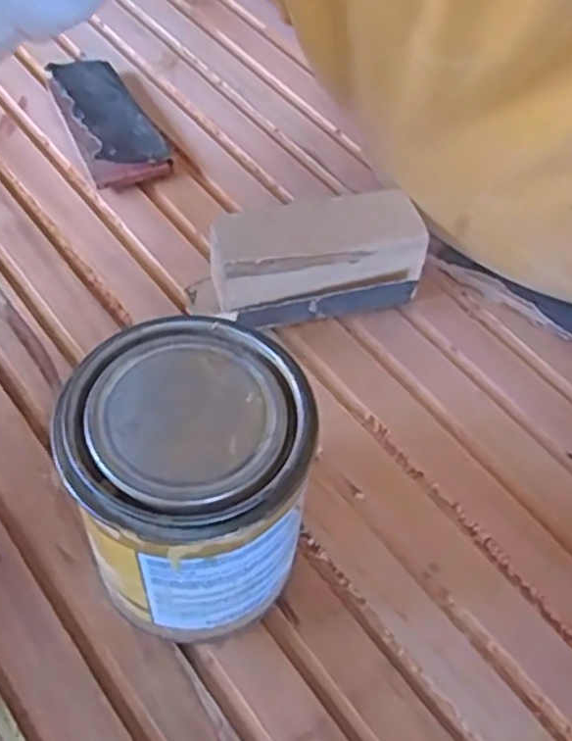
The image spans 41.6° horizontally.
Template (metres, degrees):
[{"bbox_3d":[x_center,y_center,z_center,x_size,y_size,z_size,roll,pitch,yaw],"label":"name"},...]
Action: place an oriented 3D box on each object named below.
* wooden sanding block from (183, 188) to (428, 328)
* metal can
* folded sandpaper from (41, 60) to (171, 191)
[{"bbox_3d":[0.010,-0.054,0.395,0.115,0.050,0.048,-11,57,-11],"label":"wooden sanding block"},{"bbox_3d":[-0.035,0.048,0.283,0.079,0.108,0.083,2,53,-2],"label":"metal can"},{"bbox_3d":[-0.110,-0.156,0.471,0.051,0.023,0.102,-21,59,-17],"label":"folded sandpaper"}]

